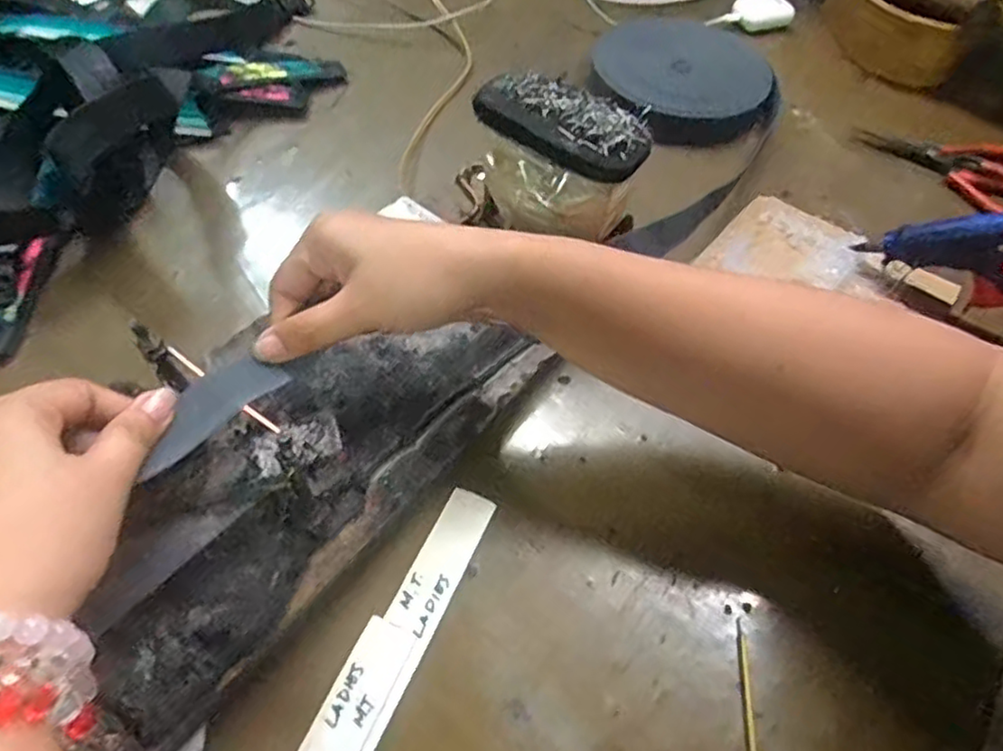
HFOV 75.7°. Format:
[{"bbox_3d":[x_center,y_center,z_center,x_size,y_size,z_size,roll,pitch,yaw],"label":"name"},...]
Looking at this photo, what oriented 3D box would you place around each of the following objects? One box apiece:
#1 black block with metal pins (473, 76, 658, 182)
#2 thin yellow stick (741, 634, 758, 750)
[{"bbox_3d":[0.034,-0.144,0.363,0.102,0.022,0.042,34,60,19],"label":"black block with metal pins"},{"bbox_3d":[0.115,0.170,0.294,0.005,0.004,0.096,7,56,1],"label":"thin yellow stick"}]

